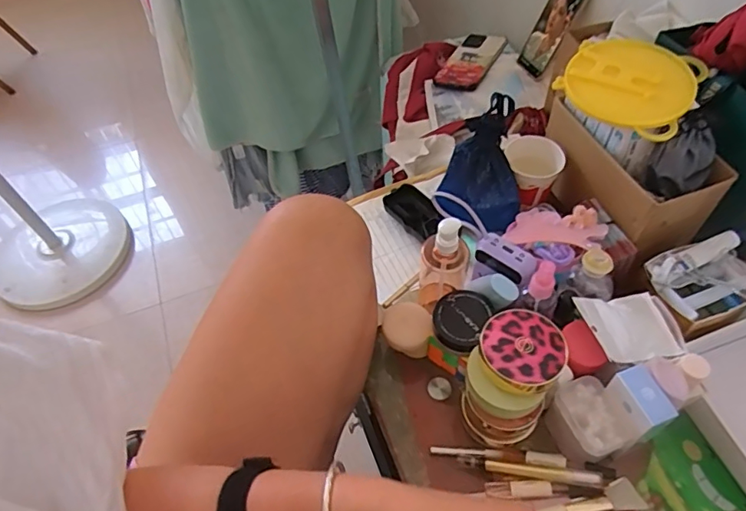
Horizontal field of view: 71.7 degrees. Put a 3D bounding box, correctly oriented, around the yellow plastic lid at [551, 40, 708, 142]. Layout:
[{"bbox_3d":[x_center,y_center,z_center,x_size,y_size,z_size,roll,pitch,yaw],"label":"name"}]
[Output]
[{"bbox_3d":[0.291,-0.196,0.582,0.134,0.030,0.122,32,63,25],"label":"yellow plastic lid"}]

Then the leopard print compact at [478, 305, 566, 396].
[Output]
[{"bbox_3d":[0.136,0.085,0.470,0.072,0.023,0.076,-2,54,3],"label":"leopard print compact"}]

